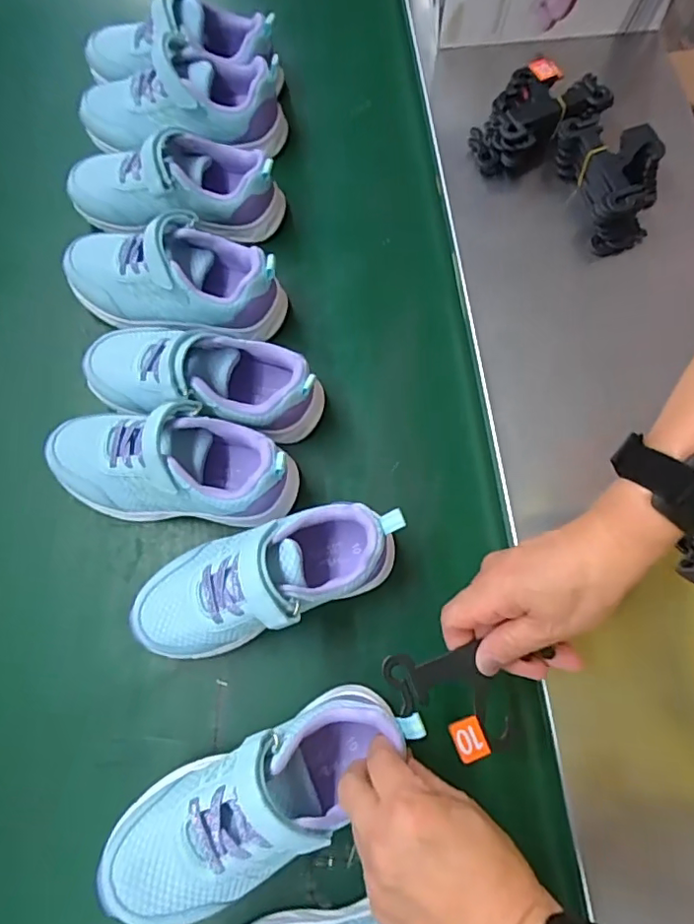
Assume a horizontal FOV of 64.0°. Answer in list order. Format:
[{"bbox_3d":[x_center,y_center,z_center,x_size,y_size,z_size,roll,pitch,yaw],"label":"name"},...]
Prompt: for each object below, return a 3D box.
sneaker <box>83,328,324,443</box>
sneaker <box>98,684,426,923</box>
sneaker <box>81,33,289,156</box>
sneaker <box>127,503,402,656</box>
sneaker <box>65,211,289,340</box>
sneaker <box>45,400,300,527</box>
[{"bbox_3d":[-0.114,-0.068,0.431,0.187,0.078,0.071,13,73,4],"label":"sneaker"},{"bbox_3d":[-0.048,0.196,0.325,0.188,0.078,0.067,-27,74,-13],"label":"sneaker"},{"bbox_3d":[-0.155,-0.344,0.519,0.191,0.063,0.099,4,72,2],"label":"sneaker"},{"bbox_3d":[-0.056,0.075,0.382,0.184,0.075,0.077,-18,73,-5],"label":"sneaker"},{"bbox_3d":[-0.146,-0.151,0.464,0.185,0.077,0.076,10,73,3],"label":"sneaker"},{"bbox_3d":[-0.132,0.002,0.412,0.185,0.070,0.075,5,72,2],"label":"sneaker"}]

